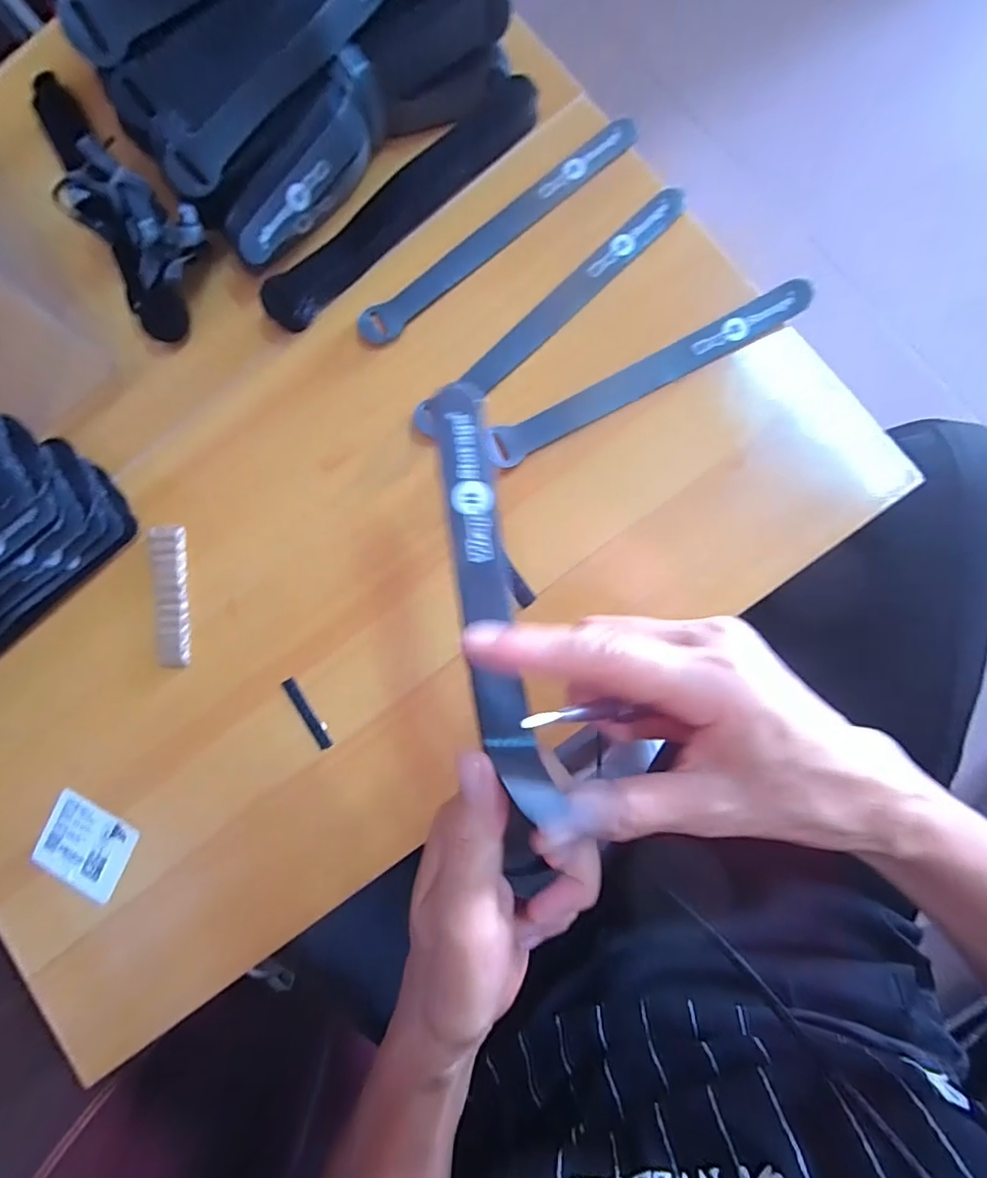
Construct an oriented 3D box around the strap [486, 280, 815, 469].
[{"bbox_3d":[0.085,-0.120,0.294,0.190,0.009,0.021,-27,84,5],"label":"strap"}]

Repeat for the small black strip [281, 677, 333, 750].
[{"bbox_3d":[-0.110,0.073,0.308,0.010,0.004,0.047,-35,83,4],"label":"small black strip"}]

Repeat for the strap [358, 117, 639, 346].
[{"bbox_3d":[0.001,-0.212,0.316,0.194,0.007,0.025,-35,83,4],"label":"strap"}]

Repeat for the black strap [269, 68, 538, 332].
[{"bbox_3d":[-0.058,-0.232,0.313,0.198,0.010,0.035,-42,83,3],"label":"black strap"}]

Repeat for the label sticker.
[{"bbox_3d":[-0.256,0.162,0.327,0.057,0.004,0.051,26,91,8],"label":"label sticker"}]

